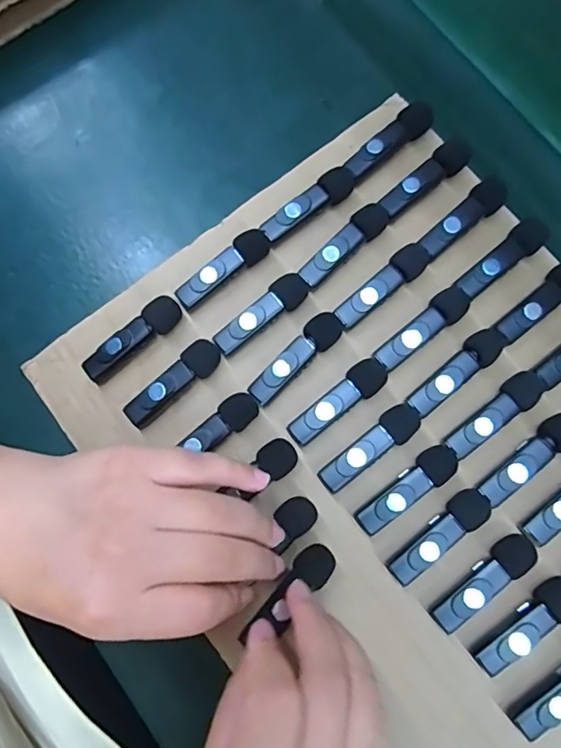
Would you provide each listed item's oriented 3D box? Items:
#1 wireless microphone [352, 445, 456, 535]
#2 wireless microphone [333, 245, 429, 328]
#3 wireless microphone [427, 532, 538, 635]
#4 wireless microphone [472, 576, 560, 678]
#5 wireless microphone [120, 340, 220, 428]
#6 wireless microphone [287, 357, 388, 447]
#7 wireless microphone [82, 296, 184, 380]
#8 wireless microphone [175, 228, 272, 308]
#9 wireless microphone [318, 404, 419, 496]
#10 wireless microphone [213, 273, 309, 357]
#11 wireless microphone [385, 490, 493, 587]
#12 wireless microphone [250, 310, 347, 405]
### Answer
[{"bbox_3d":[0.070,0.063,0.282,0.064,0.012,0.018,-36,80,-6],"label":"wireless microphone"},{"bbox_3d":[0.061,-0.052,0.306,0.066,0.015,0.017,-41,81,-6],"label":"wireless microphone"},{"bbox_3d":[0.108,0.111,0.272,0.065,0.015,0.018,-38,80,-6],"label":"wireless microphone"},{"bbox_3d":[0.129,0.131,0.269,0.064,0.015,0.018,-34,80,-5],"label":"wireless microphone"},{"bbox_3d":[-0.062,0.006,0.300,0.063,0.017,0.018,-39,80,-6],"label":"wireless microphone"},{"bbox_3d":[0.033,0.016,0.294,0.065,0.017,0.019,-36,80,-5],"label":"wireless microphone"},{"bbox_3d":[-0.087,-0.021,0.306,0.065,0.016,0.017,-36,80,-5],"label":"wireless microphone"},{"bbox_3d":[-0.034,-0.063,0.312,0.064,0.019,0.016,-37,80,-6],"label":"wireless microphone"},{"bbox_3d":[0.050,0.041,0.287,0.065,0.010,0.019,-35,80,-5],"label":"wireless microphone"},{"bbox_3d":[-0.012,-0.035,0.306,0.063,0.018,0.018,-36,80,-5],"label":"wireless microphone"},{"bbox_3d":[0.087,0.088,0.277,0.064,0.012,0.019,-41,81,-6],"label":"wireless microphone"},{"bbox_3d":[0.009,-0.009,0.300,0.067,0.017,0.018,-41,81,-6],"label":"wireless microphone"}]

